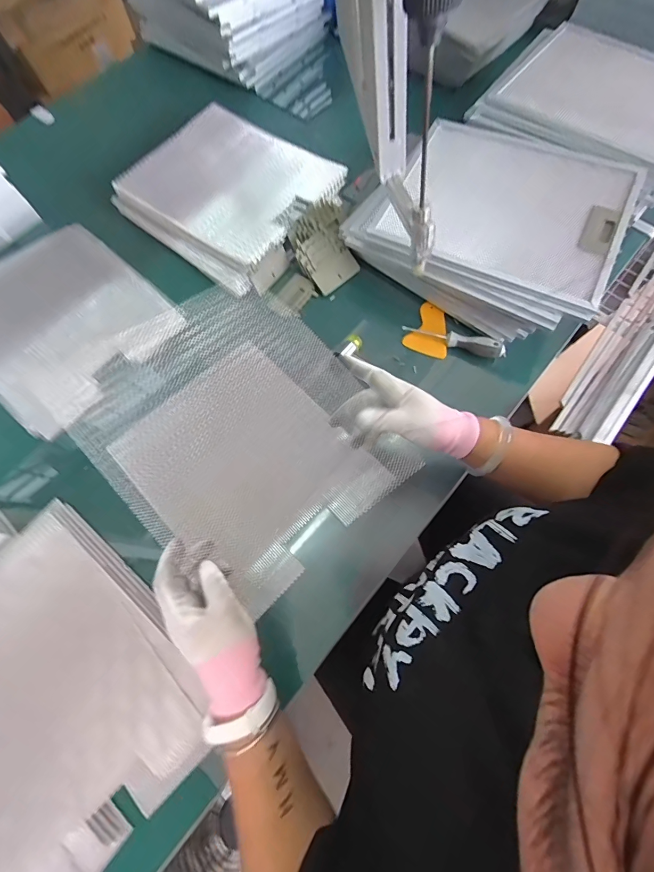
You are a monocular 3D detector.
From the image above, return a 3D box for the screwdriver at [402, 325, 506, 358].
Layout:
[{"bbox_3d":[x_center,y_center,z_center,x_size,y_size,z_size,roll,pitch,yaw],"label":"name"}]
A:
[{"bbox_3d":[0.205,-0.158,0.604,0.163,0.024,0.029,20,71,10],"label":"screwdriver"}]

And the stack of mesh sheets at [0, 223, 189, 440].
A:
[{"bbox_3d":[-0.447,-0.200,0.625,0.350,0.031,0.283,40,76,16],"label":"stack of mesh sheets"}]

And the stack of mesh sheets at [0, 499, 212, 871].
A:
[{"bbox_3d":[-0.339,0.307,0.450,0.364,0.024,0.305,40,76,16],"label":"stack of mesh sheets"}]

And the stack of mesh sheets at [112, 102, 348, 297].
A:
[{"bbox_3d":[-0.181,-0.463,0.710,0.340,0.057,0.314,36,75,15],"label":"stack of mesh sheets"}]

